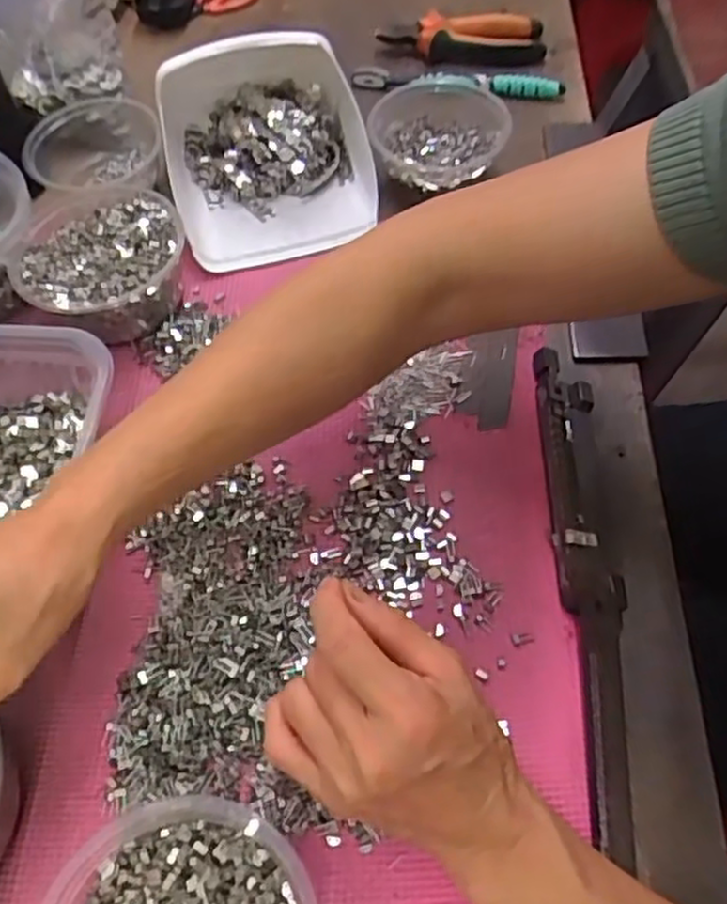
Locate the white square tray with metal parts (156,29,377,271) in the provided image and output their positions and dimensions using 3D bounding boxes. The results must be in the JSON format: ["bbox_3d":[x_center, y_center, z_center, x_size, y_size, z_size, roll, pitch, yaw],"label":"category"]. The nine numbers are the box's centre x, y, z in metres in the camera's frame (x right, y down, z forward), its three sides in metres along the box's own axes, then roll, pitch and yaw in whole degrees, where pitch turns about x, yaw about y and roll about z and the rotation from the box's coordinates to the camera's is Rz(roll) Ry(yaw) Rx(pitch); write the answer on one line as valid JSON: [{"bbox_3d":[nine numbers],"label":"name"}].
[{"bbox_3d":[-0.077,-0.240,0.569,0.156,0.080,0.176,-14,60,-5],"label":"white square tray with metal parts"}]

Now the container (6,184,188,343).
[{"bbox_3d":[-0.188,-0.133,0.521,0.131,0.050,0.115,29,66,18],"label":"container"}]

